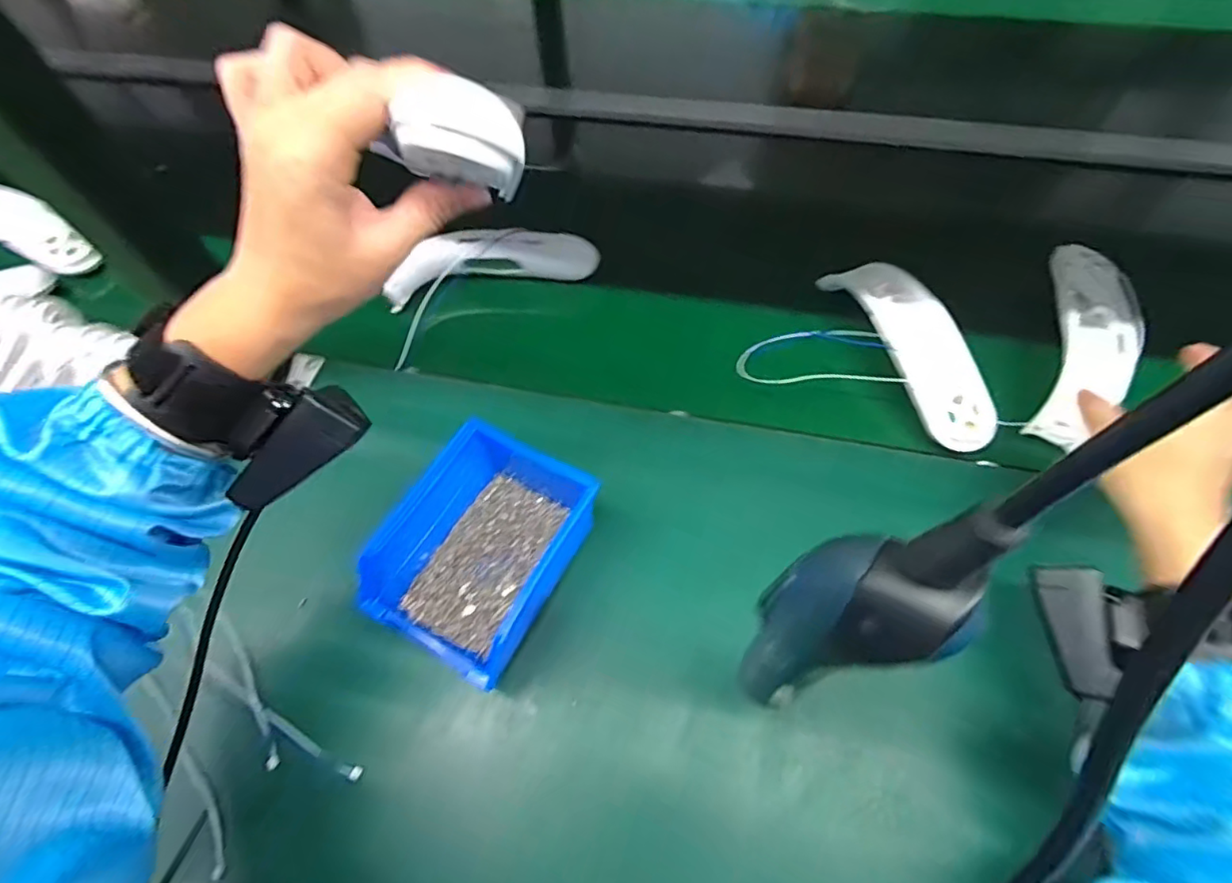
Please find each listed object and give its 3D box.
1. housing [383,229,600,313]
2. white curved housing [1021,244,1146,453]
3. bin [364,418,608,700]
[{"bbox_3d":[-0.115,-0.165,0.530,0.192,0.050,0.042,-3,61,0],"label":"housing"},{"bbox_3d":[0.372,-0.082,0.457,0.059,0.041,0.186,21,66,13],"label":"white curved housing"},{"bbox_3d":[-0.082,0.067,0.392,0.108,0.076,0.160,27,65,15],"label":"bin"}]

